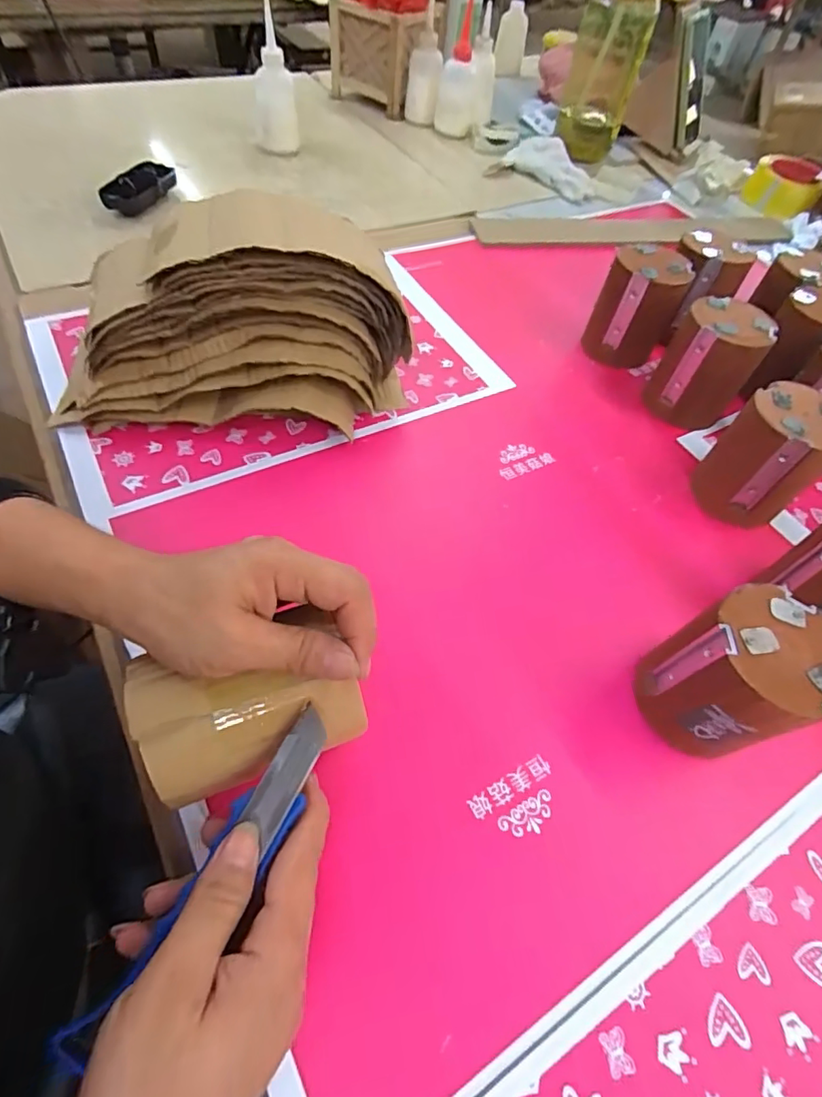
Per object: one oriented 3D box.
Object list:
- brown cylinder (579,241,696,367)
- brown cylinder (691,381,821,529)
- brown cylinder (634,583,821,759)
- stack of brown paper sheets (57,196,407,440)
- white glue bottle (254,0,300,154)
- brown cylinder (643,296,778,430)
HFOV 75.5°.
[{"bbox_3d":[0.236,-0.253,0.561,0.078,0.103,0.068,19,57,7],"label":"brown cylinder"},{"bbox_3d":[0.304,-0.076,0.454,0.071,0.099,0.073,2,56,-4],"label":"brown cylinder"},{"bbox_3d":[0.200,0.083,0.332,0.080,0.101,0.074,2,56,-4],"label":"brown cylinder"},{"bbox_3d":[-0.143,-0.166,0.437,0.296,0.150,0.092,-10,58,-11],"label":"stack of brown paper sheets"},{"bbox_3d":[-0.200,-0.673,0.764,0.057,0.160,0.055,-11,58,-12],"label":"white glue bottle"},{"bbox_3d":[0.289,-0.180,0.520,0.075,0.100,0.070,22,57,10],"label":"brown cylinder"}]

